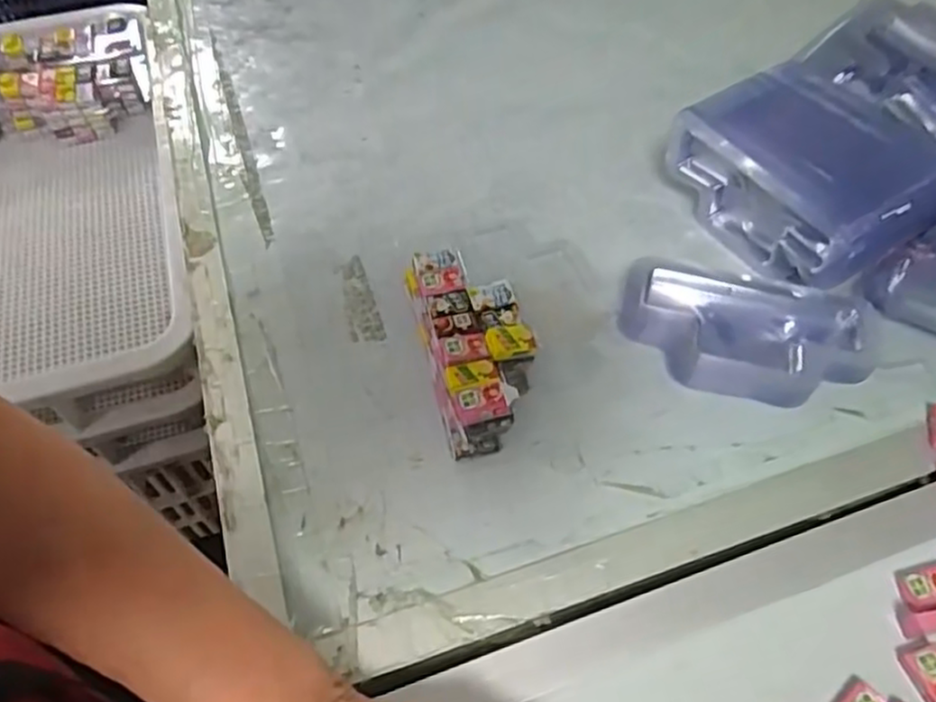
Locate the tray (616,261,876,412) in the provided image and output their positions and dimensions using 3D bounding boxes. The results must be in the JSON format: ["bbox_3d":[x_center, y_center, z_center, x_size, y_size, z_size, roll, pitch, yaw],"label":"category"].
[{"bbox_3d":[0.159,-0.013,0.407,0.139,0.038,0.081,13,56,11],"label":"tray"}]

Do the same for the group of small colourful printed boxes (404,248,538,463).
[{"bbox_3d":[0.005,-0.003,0.402,0.057,0.041,0.118,-13,55,-7],"label":"group of small colourful printed boxes"}]

